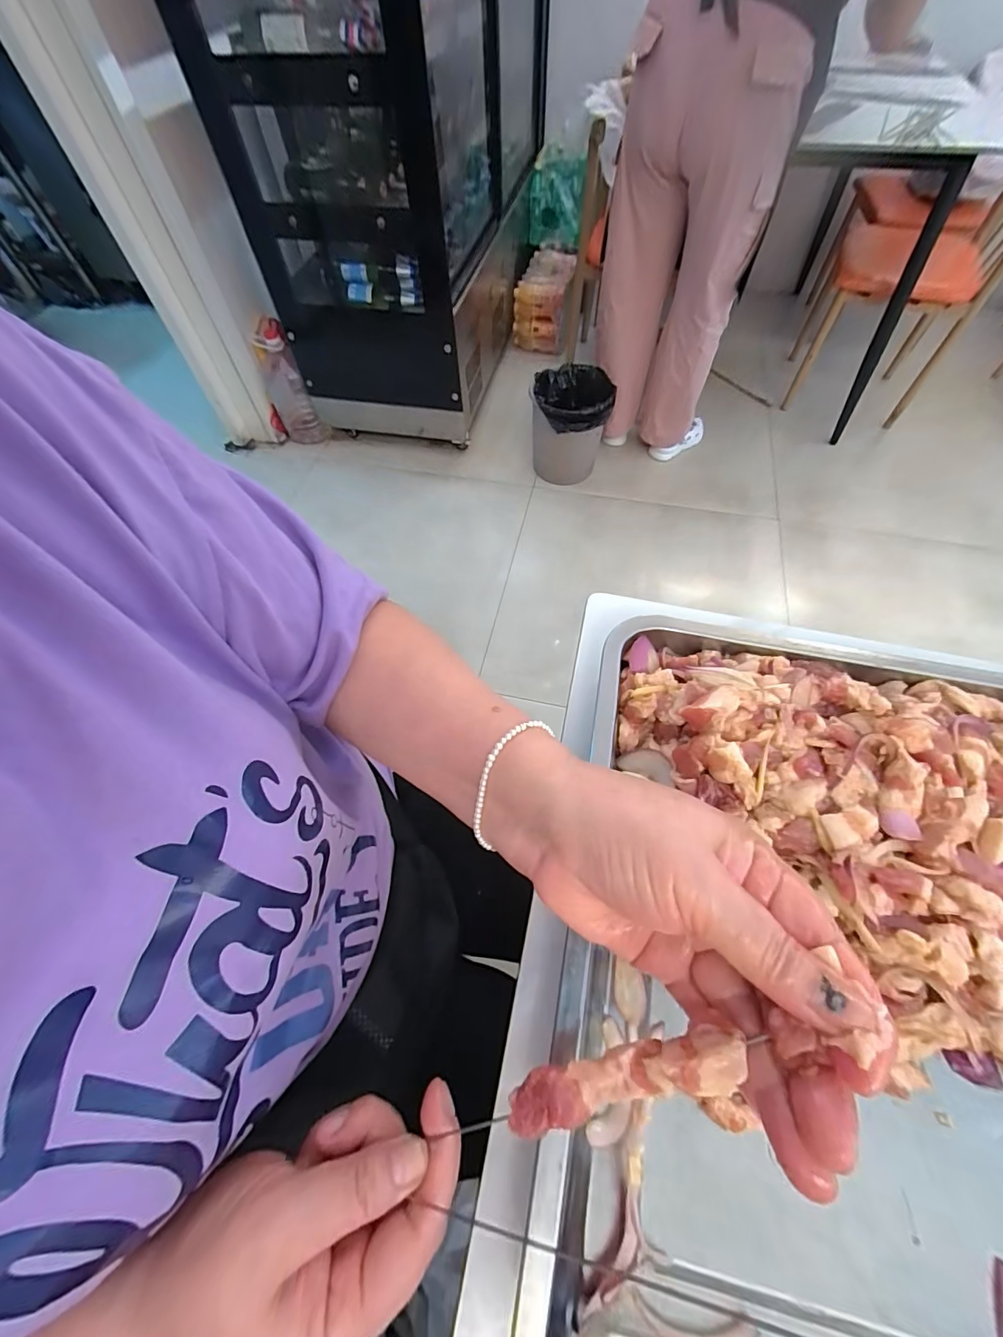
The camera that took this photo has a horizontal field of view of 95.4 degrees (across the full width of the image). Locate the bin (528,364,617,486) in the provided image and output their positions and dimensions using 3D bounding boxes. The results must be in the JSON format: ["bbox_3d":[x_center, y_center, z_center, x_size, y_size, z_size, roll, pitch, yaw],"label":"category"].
[{"bbox_3d":[0.218,-0.787,1.490,0.241,0.265,0.226,1,61,2],"label":"bin"}]

